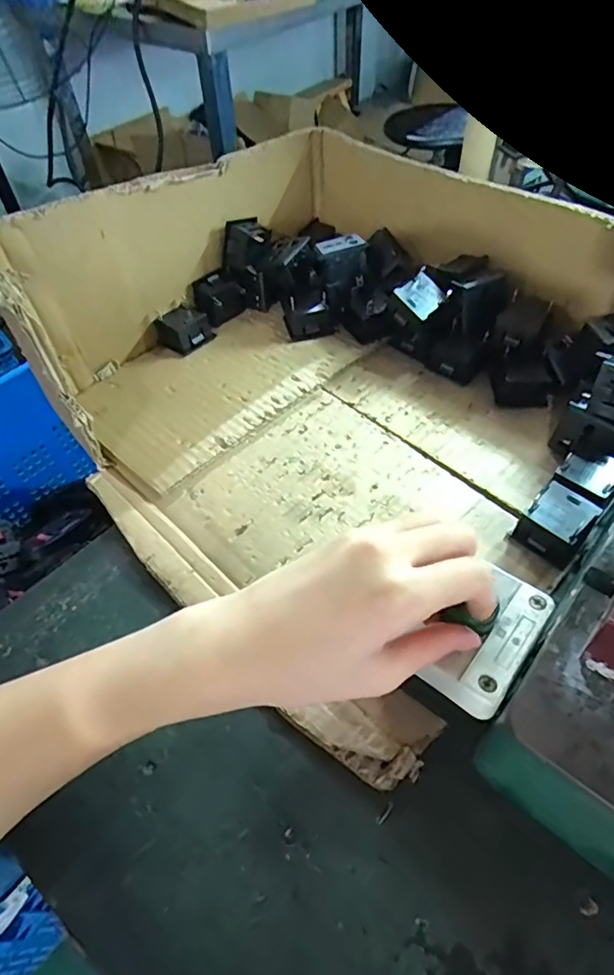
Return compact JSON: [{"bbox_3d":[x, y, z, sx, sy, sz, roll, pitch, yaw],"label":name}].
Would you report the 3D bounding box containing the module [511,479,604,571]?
[{"bbox_3d":[0.158,0.024,0.339,0.041,0.027,0.037,-38,59,-23],"label":"module"}]

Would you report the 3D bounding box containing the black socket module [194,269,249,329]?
[{"bbox_3d":[-0.081,-0.180,0.502,0.029,0.034,0.040,28,59,23],"label":"black socket module"}]

